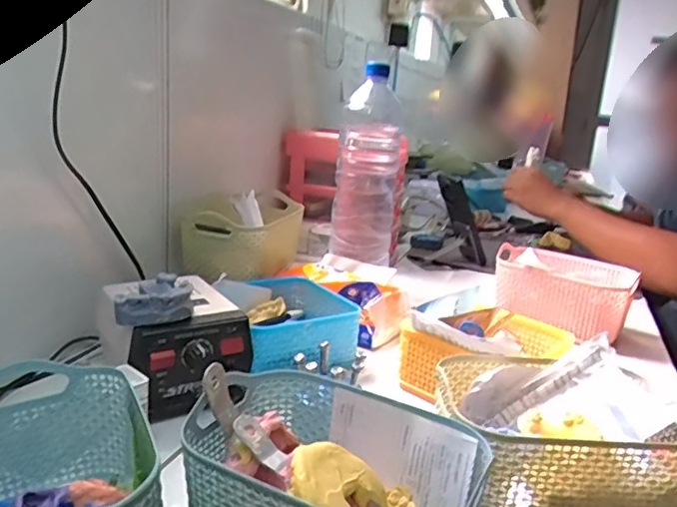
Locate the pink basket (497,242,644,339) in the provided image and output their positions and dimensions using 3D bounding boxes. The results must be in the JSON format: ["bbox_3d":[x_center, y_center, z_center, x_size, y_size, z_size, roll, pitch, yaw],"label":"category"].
[{"bbox_3d":[0.290,0.052,0.772,0.163,0.085,0.108,15,18,34],"label":"pink basket"}]

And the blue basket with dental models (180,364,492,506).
[{"bbox_3d":[-0.007,0.143,0.354,0.162,0.082,0.116,12,16,25],"label":"blue basket with dental models"}]

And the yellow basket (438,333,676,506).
[{"bbox_3d":[0.153,0.139,0.427,0.149,0.085,0.121,3,15,-7],"label":"yellow basket"}]

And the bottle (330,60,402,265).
[{"bbox_3d":[0.040,-0.111,0.795,0.084,0.241,0.075,6,15,5],"label":"bottle"}]

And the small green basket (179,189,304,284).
[{"bbox_3d":[-0.112,-0.028,0.763,0.100,0.081,0.178,10,15,18],"label":"small green basket"}]

